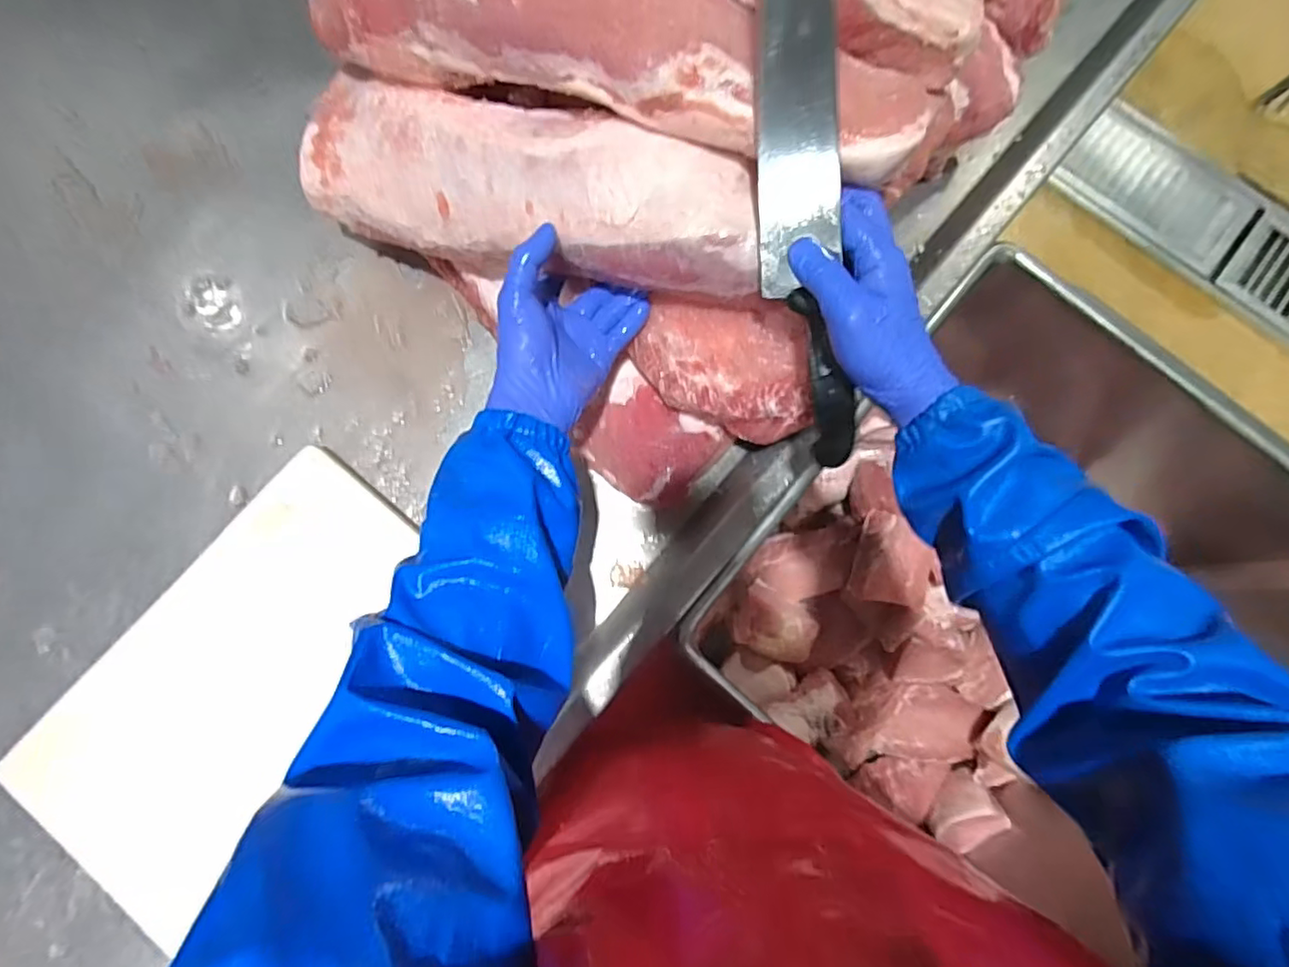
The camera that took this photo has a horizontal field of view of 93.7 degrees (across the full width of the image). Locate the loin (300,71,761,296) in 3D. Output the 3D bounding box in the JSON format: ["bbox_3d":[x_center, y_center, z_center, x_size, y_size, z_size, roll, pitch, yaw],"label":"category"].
[{"bbox_3d":[-0.096,-0.225,0.463,0.413,0.066,0.101,19,83,18],"label":"loin"}]

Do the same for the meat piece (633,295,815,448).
[{"bbox_3d":[0.073,-0.099,0.491,0.150,0.040,0.105,29,113,11],"label":"meat piece"}]

